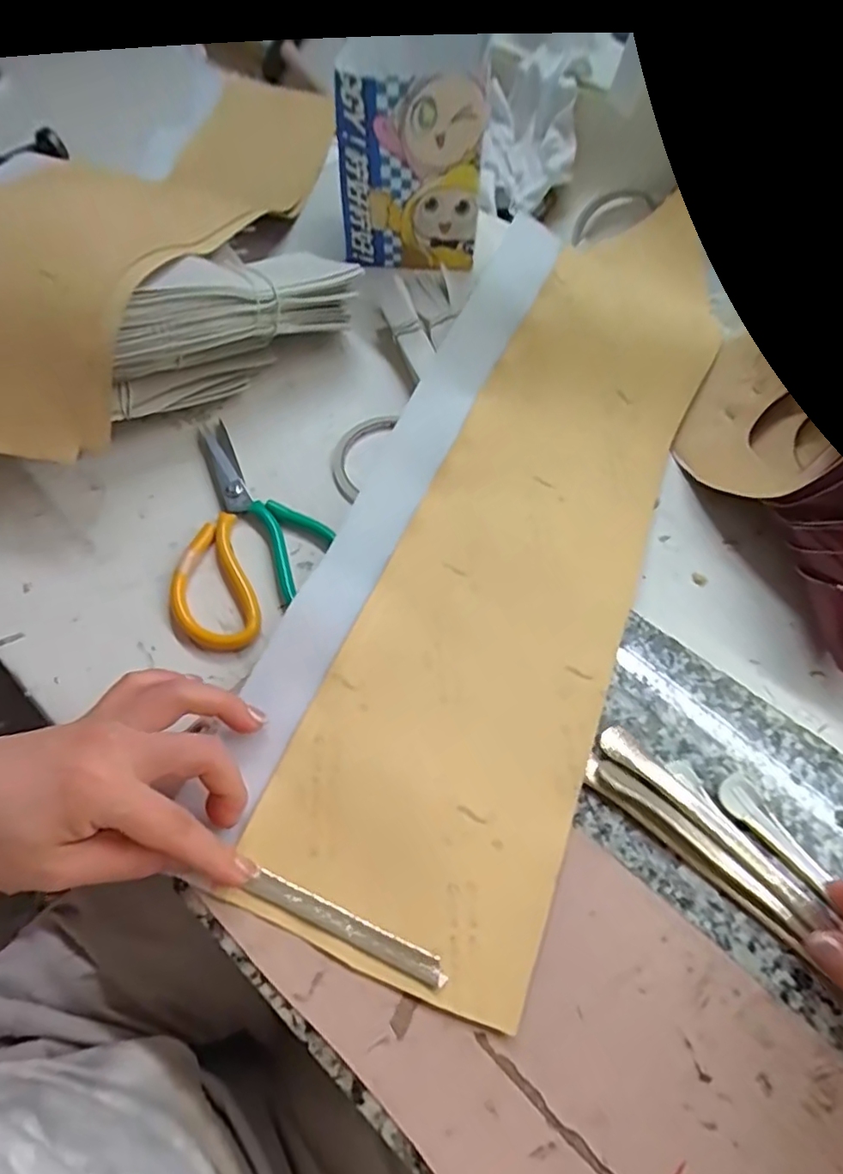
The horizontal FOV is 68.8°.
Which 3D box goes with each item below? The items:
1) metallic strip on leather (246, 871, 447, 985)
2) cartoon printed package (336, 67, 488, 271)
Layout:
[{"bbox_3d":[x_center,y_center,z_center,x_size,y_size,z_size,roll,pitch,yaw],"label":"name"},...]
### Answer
[{"bbox_3d":[-0.034,0.155,0.282,0.095,0.005,0.011,20,61,12],"label":"metallic strip on leather"},{"bbox_3d":[-0.010,-0.352,0.533,0.120,0.149,0.019,3,59,1],"label":"cartoon printed package"}]

